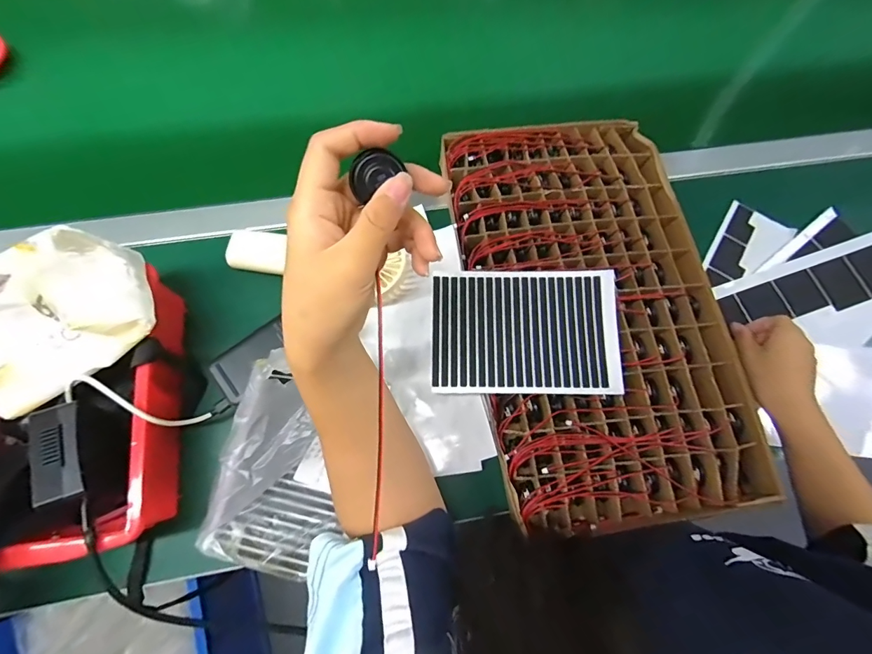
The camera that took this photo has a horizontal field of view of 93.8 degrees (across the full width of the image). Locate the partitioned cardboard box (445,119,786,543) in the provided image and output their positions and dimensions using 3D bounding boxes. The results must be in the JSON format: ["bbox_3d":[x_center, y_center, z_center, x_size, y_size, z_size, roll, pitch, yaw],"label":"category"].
[{"bbox_3d":[0.165,-0.030,0.431,0.251,0.037,0.430,-8,73,-6],"label":"partitioned cardboard box"}]

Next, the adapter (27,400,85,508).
[{"bbox_3d":[-0.287,0.094,0.306,0.031,0.014,0.071,-19,74,-9],"label":"adapter"}]

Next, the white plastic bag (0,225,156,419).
[{"bbox_3d":[-0.327,-0.007,0.332,0.169,0.085,0.107,-22,75,-10],"label":"white plastic bag"}]

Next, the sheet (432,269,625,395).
[{"bbox_3d":[0.088,0.002,0.402,0.180,0.007,0.122,1,76,0],"label":"sheet"}]

